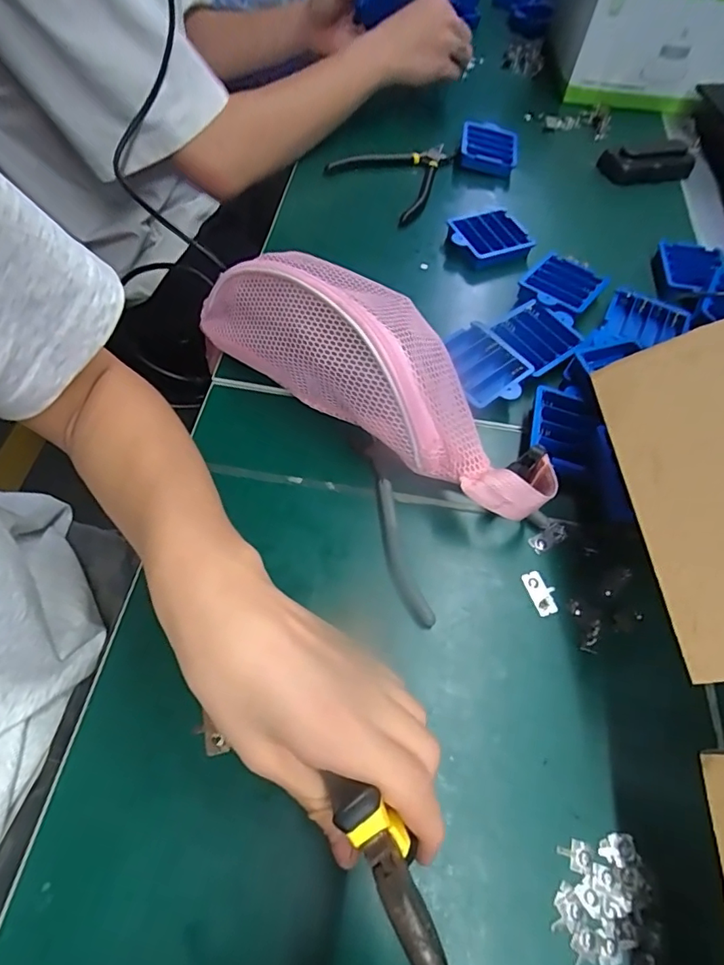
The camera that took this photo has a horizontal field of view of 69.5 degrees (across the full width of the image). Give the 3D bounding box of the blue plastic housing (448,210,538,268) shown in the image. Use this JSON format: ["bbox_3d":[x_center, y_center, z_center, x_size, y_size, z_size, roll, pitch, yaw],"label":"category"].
[{"bbox_3d":[0.125,-0.244,0.522,0.069,0.022,0.059,-21,64,-16],"label":"blue plastic housing"}]

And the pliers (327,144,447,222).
[{"bbox_3d":[0.048,-0.340,0.571,0.106,0.023,0.130,41,65,18],"label":"pliers"}]

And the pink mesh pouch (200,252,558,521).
[{"bbox_3d":[0.000,-0.098,0.384,0.329,0.094,0.098,35,63,15],"label":"pink mesh pouch"}]

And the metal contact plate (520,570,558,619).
[{"bbox_3d":[0.120,0.074,0.348,0.017,0.005,0.030,-15,62,-13],"label":"metal contact plate"}]

